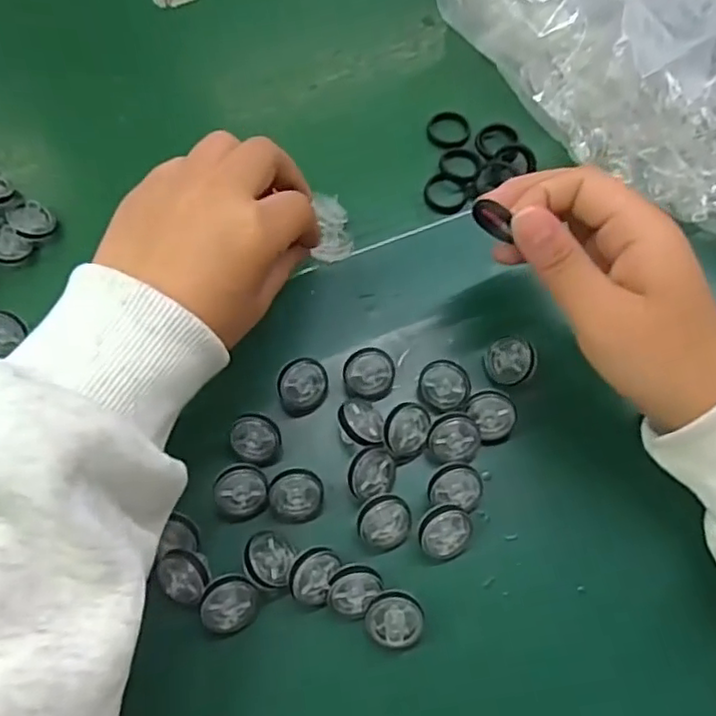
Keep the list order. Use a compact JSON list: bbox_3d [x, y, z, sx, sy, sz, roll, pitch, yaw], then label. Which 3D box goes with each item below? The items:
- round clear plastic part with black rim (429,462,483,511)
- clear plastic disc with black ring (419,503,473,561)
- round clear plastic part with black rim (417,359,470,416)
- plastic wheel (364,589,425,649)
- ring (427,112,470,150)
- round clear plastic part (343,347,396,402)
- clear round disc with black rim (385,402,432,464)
[{"bbox_3d":[0.045,0.061,0.299,0.024,0.014,0.020,6,69,4],"label":"round clear plastic part with black rim"},{"bbox_3d":[0.039,0.079,0.291,0.024,0.008,0.024,0,90,-11],"label":"clear plastic disc with black ring"},{"bbox_3d":[0.041,0.014,0.310,0.025,0.005,0.025,1,92,19],"label":"round clear plastic part with black rim"},{"bbox_3d":[0.016,0.114,0.280,0.025,0.014,0.023,-1,69,2],"label":"plastic wheel"},{"bbox_3d":[0.055,-0.137,0.384,0.026,0.006,0.025,-1,69,2],"label":"ring"},{"bbox_3d":[0.006,0.008,0.315,0.024,0.006,0.025,-2,93,-11],"label":"round clear plastic part"},{"bbox_3d":[0.023,0.034,0.301,0.020,0.005,0.027,14,70,7],"label":"clear round disc with black rim"}]

